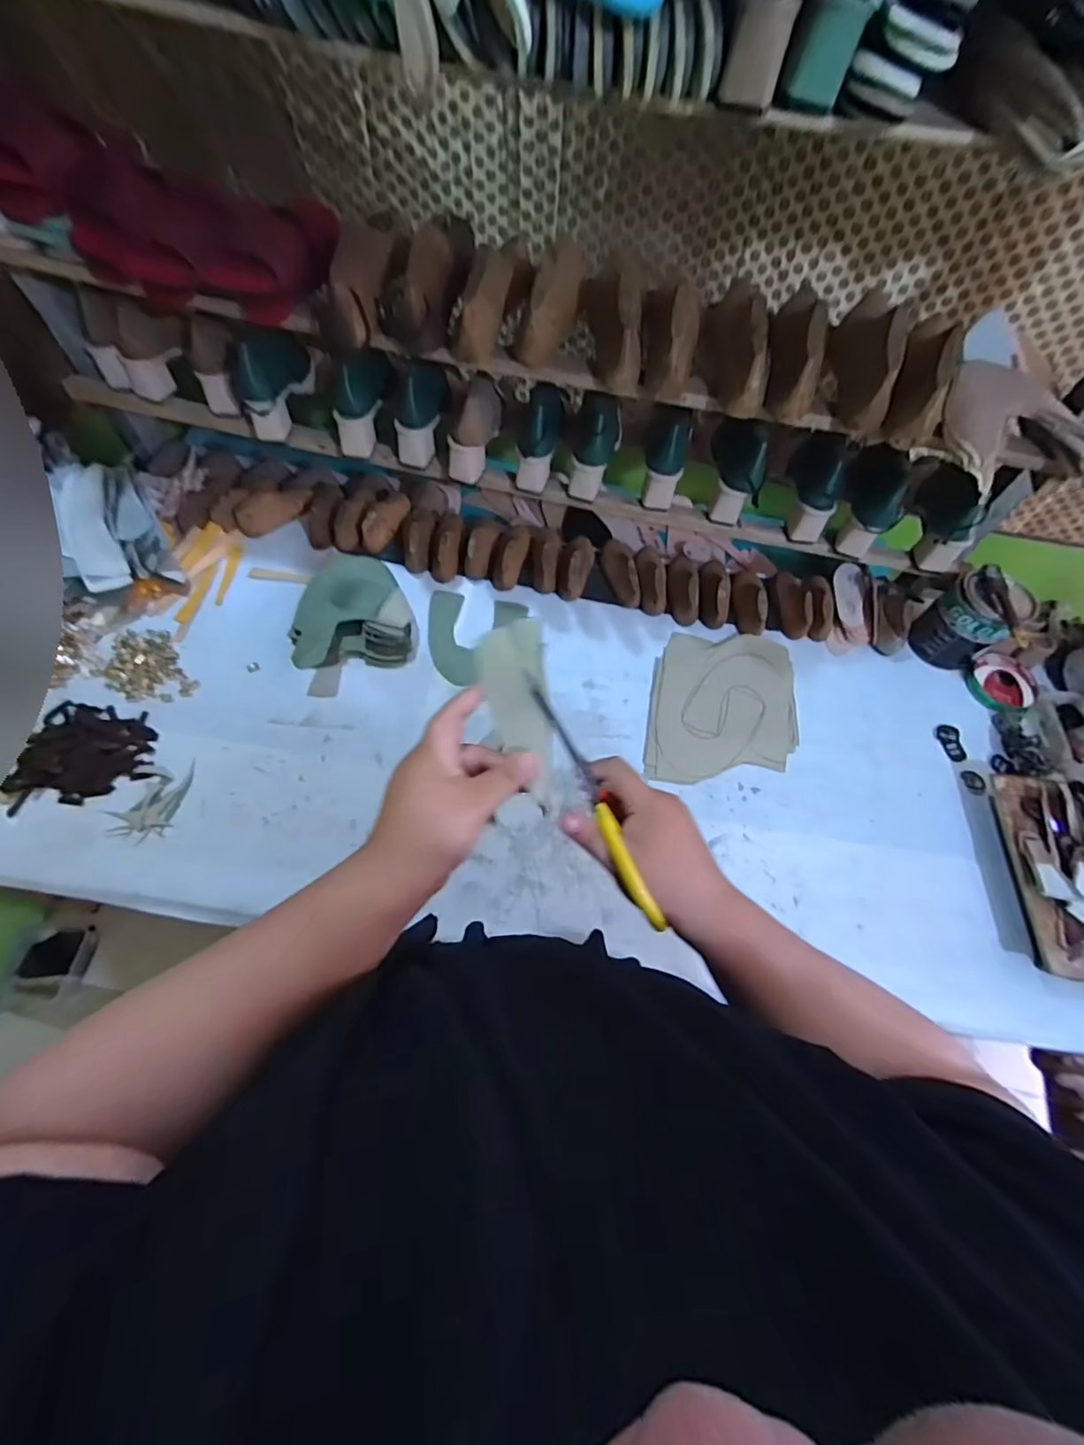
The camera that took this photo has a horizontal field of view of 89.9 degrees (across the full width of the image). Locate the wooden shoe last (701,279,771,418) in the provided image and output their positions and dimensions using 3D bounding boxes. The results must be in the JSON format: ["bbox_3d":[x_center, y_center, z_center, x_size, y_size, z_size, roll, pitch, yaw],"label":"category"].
[{"bbox_3d":[0.246,-0.482,0.680,0.059,0.085,0.211,3,63,-3],"label":"wooden shoe last"}]

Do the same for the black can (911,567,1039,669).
[{"bbox_3d":[0.665,-0.159,0.846,0.091,0.124,0.110,-39,73,-21],"label":"black can"}]

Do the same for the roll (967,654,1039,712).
[{"bbox_3d":[0.739,-0.065,0.869,0.102,0.026,0.093,2,64,-4],"label":"roll"}]

